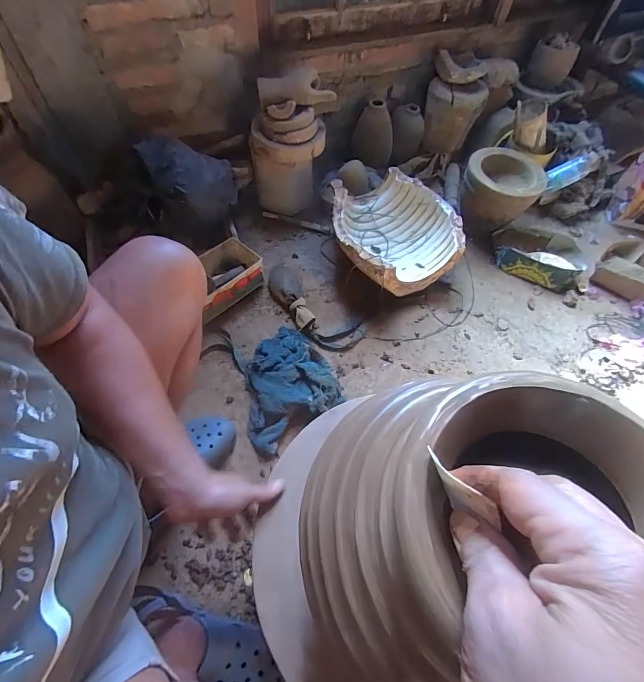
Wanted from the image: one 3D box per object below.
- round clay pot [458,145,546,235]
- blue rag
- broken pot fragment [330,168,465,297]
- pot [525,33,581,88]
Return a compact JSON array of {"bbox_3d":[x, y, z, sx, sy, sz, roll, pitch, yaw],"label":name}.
[{"bbox_3d":[0.521,-0.435,1.107,0.204,0.178,0.204,2,59,-3],"label":"round clay pot"},{"bbox_3d":[-0.095,0.094,0.850,0.238,0.057,0.260,-28,65,-19],"label":"blue rag"},{"bbox_3d":[0.190,-0.292,1.040,0.326,0.173,0.339,2,59,-3],"label":"broken pot fragment"},{"bbox_3d":[0.774,-0.946,1.227,0.134,0.116,0.108,25,61,11],"label":"pot"}]

